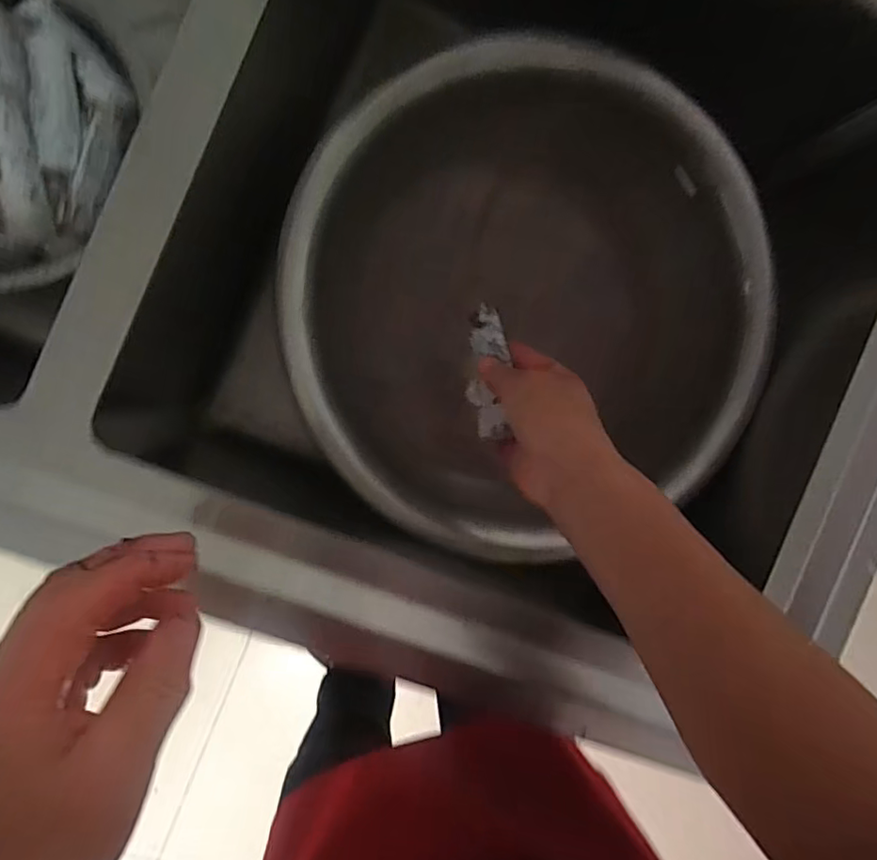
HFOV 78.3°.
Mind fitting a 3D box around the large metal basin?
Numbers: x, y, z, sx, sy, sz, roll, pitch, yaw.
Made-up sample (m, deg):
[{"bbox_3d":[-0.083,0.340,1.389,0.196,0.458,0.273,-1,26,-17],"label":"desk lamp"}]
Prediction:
[{"bbox_3d":[0.083,-0.117,0.568,0.441,0.178,0.417,-1,94,-8],"label":"large metal basin"}]

